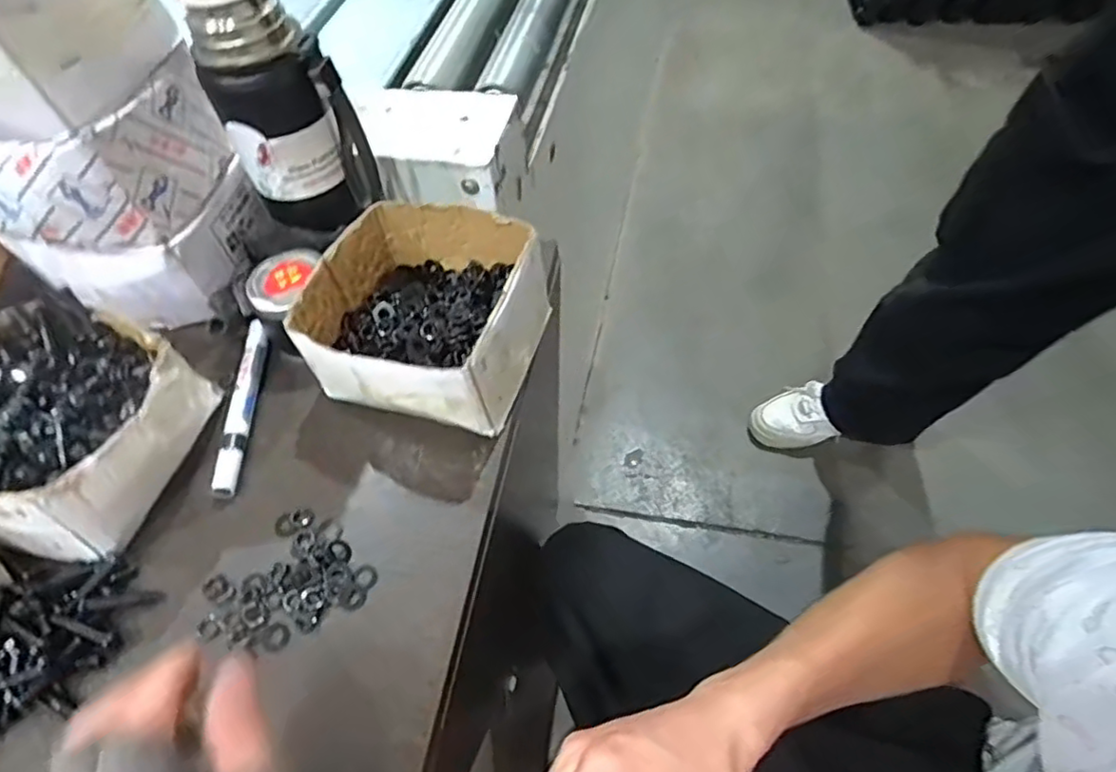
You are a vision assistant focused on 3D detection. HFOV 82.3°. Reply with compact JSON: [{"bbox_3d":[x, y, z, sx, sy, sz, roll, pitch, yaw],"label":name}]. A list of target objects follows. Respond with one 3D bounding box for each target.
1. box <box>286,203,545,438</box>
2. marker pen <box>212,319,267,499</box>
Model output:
[{"bbox_3d":[-0.091,-0.049,0.448,0.142,0.079,0.145,13,56,12],"label":"box"},{"bbox_3d":[-0.225,0.012,0.457,0.016,0.012,0.144,-7,54,-2],"label":"marker pen"}]

